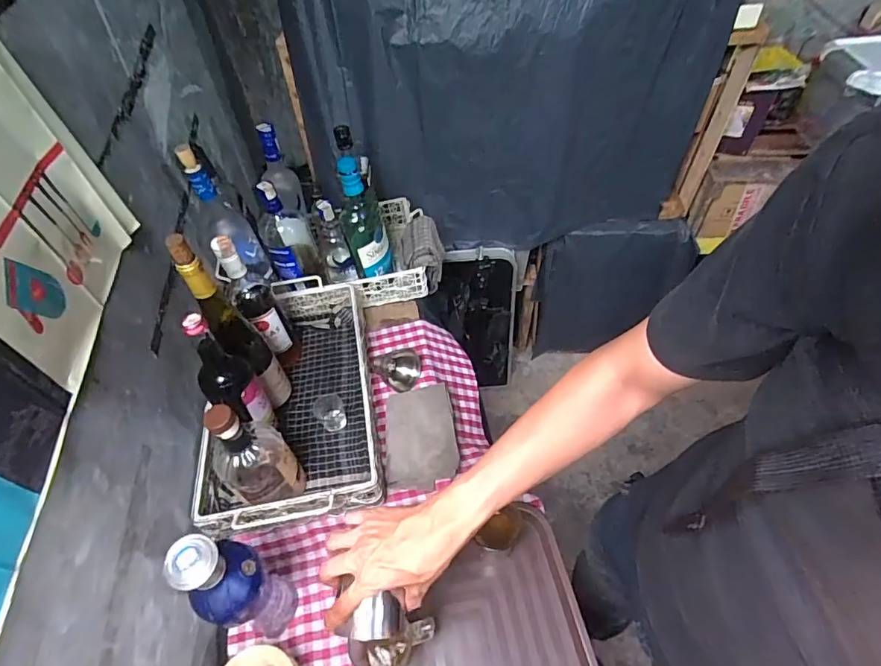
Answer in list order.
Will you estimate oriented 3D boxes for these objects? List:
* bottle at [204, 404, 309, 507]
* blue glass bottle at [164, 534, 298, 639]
[{"bbox_3d":[-0.257,0.172,0.661,0.090,0.224,0.092,36,62,29],"label":"bottle"},{"bbox_3d":[-0.239,0.306,0.575,0.072,0.268,0.073,22,56,21],"label":"blue glass bottle"}]

